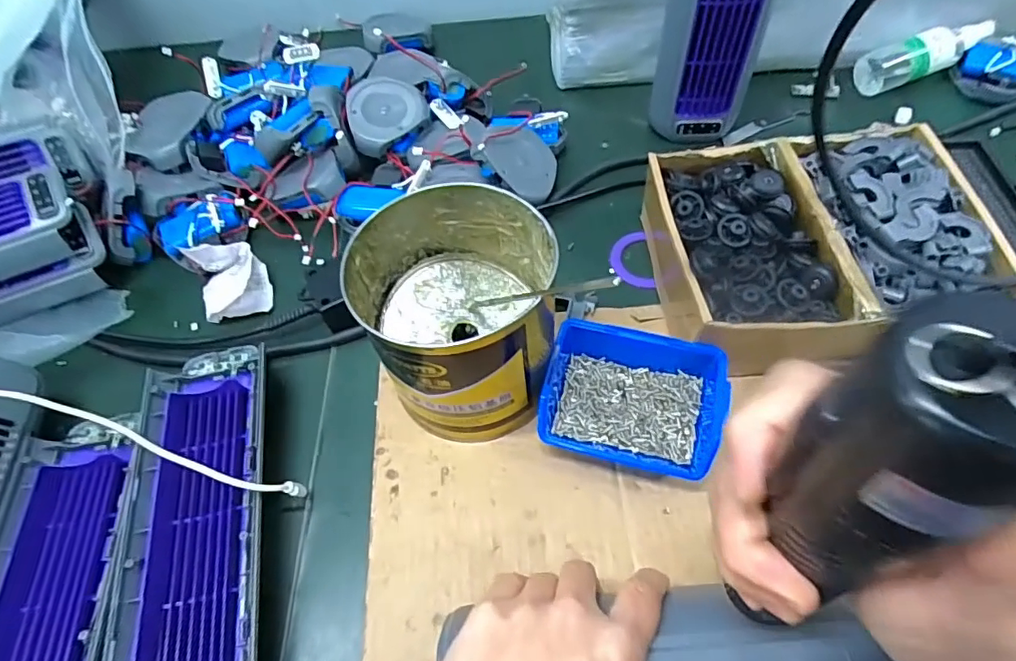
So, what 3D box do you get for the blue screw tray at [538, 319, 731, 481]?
[{"bbox_3d":[0.079,0.042,0.359,0.106,0.040,0.084,10,60,10],"label":"blue screw tray"}]

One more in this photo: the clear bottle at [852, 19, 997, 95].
[{"bbox_3d":[0.411,-0.273,0.529,0.127,0.034,0.033,-18,58,10],"label":"clear bottle"}]

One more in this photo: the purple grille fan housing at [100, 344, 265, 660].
[{"bbox_3d":[-0.189,0.140,0.335,0.084,0.032,0.291,-12,58,-3],"label":"purple grille fan housing"}]

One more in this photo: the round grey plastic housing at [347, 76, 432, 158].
[{"bbox_3d":[-0.124,-0.209,0.526,0.080,0.026,0.072,-43,89,-14],"label":"round grey plastic housing"}]

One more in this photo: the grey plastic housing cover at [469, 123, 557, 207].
[{"bbox_3d":[0.015,-0.154,0.487,0.075,0.014,0.070,48,57,-12],"label":"grey plastic housing cover"}]

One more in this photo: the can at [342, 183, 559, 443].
[{"bbox_3d":[-0.030,-0.007,0.358,0.118,0.118,0.124,5,58,7],"label":"can"}]

